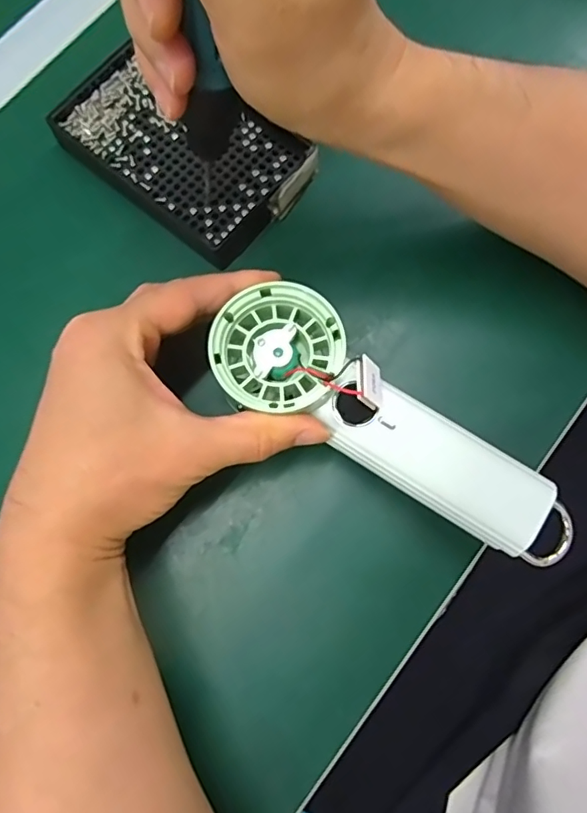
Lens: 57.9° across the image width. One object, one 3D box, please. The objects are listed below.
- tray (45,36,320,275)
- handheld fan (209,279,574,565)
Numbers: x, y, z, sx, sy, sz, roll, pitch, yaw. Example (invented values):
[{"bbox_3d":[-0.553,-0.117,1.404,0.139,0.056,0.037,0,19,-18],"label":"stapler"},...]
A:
[{"bbox_3d":[-0.066,-0.155,0.319,0.143,0.016,0.090,39,80,9],"label":"tray"},{"bbox_3d":[0.046,0.010,0.244,0.186,0.028,0.056,35,80,3],"label":"handheld fan"}]

